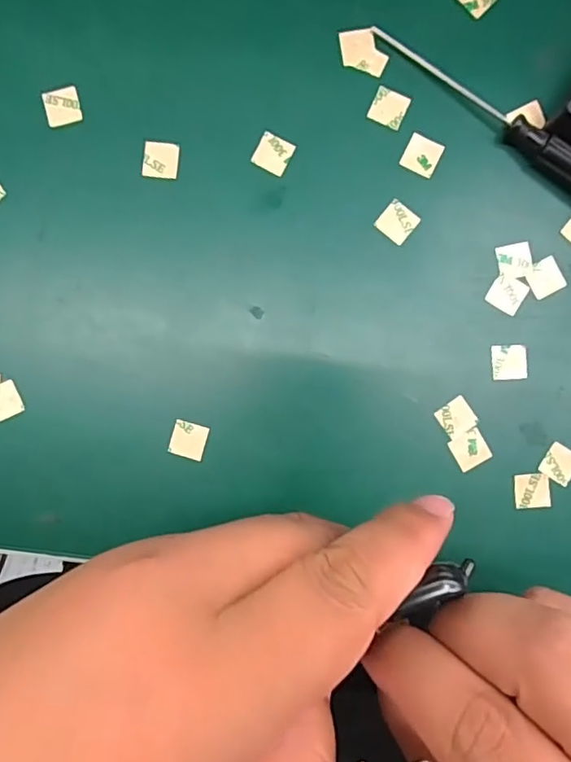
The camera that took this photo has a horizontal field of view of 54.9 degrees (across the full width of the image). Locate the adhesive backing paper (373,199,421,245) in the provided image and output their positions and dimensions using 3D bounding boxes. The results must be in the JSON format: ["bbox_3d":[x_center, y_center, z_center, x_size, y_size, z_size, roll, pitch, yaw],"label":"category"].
[{"bbox_3d":[0.051,-0.072,0.248,0.016,0.004,0.016,39,91,0],"label":"adhesive backing paper"}]

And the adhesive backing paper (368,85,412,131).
[{"bbox_3d":[0.047,-0.123,0.248,0.015,0.004,0.015,23,92,1],"label":"adhesive backing paper"}]

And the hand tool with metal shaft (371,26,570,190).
[{"bbox_3d":[0.094,-0.116,0.241,0.128,0.014,0.011,38,90,0],"label":"hand tool with metal shaft"}]

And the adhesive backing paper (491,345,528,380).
[{"bbox_3d":[0.101,-0.008,0.248,0.016,0.004,0.015,-2,89,1],"label":"adhesive backing paper"}]

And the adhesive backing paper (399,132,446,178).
[{"bbox_3d":[0.062,-0.102,0.248,0.016,0.004,0.016,25,91,2],"label":"adhesive backing paper"}]

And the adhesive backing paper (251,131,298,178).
[{"bbox_3d":[-0.005,-0.102,0.248,0.016,0.004,0.015,25,91,-1],"label":"adhesive backing paper"}]

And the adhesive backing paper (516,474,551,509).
[{"bbox_3d":[0.112,0.050,0.248,0.015,0.004,0.015,-5,88,4],"label":"adhesive backing paper"}]

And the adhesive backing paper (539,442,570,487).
[{"bbox_3d":[0.124,0.038,0.247,0.015,0.004,0.016,30,90,0],"label":"adhesive backing paper"}]

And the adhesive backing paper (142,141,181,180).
[{"bbox_3d":[-0.056,-0.099,0.248,0.016,0.004,0.016,7,91,-5],"label":"adhesive backing paper"}]

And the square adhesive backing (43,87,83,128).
[{"bbox_3d":[-0.100,-0.123,0.247,0.016,0.004,0.016,-14,93,-9],"label":"square adhesive backing"}]

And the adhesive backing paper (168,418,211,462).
[{"bbox_3d":[-0.043,0.027,0.247,0.016,0.004,0.015,17,85,-4],"label":"adhesive backing paper"}]

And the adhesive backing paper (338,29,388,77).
[{"bbox_3d":[0.035,-0.148,0.248,0.019,0.004,0.021,-7,92,2],"label":"adhesive backing paper"}]

